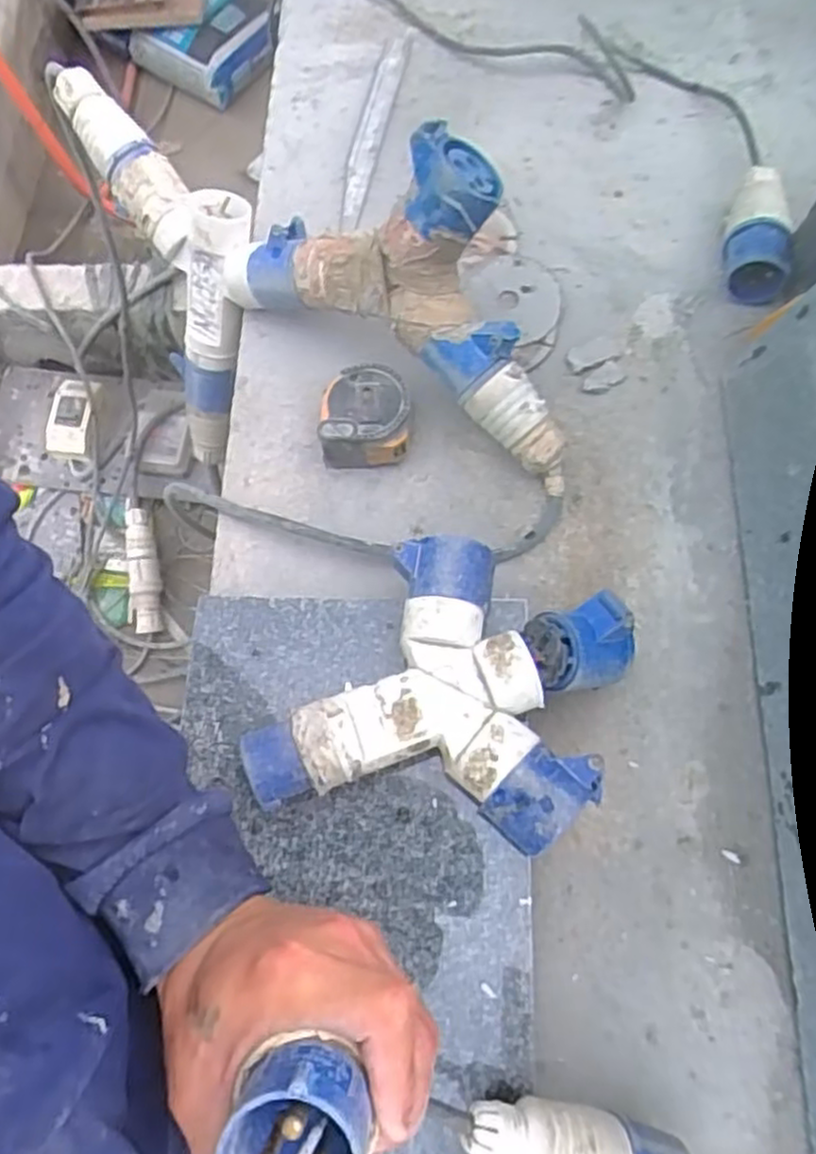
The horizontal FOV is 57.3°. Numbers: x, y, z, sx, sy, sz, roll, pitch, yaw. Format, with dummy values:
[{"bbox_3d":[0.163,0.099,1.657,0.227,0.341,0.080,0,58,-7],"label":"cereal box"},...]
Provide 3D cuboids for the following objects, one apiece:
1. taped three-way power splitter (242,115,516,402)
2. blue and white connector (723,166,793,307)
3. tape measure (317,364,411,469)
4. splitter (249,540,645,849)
[{"bbox_3d":[-0.020,-0.227,0.526,0.229,0.155,0.088,32,75,13],"label":"taped three-way power splitter"},{"bbox_3d":[0.270,-0.265,0.579,0.046,0.043,0.112,10,72,6],"label":"blue and white connector"},{"bbox_3d":[-0.031,-0.119,0.560,0.067,0.040,0.067,-2,72,4],"label":"tape measure"},{"bbox_3d":[0.023,0.070,0.448,0.193,0.053,0.174,17,73,8],"label":"splitter"}]

